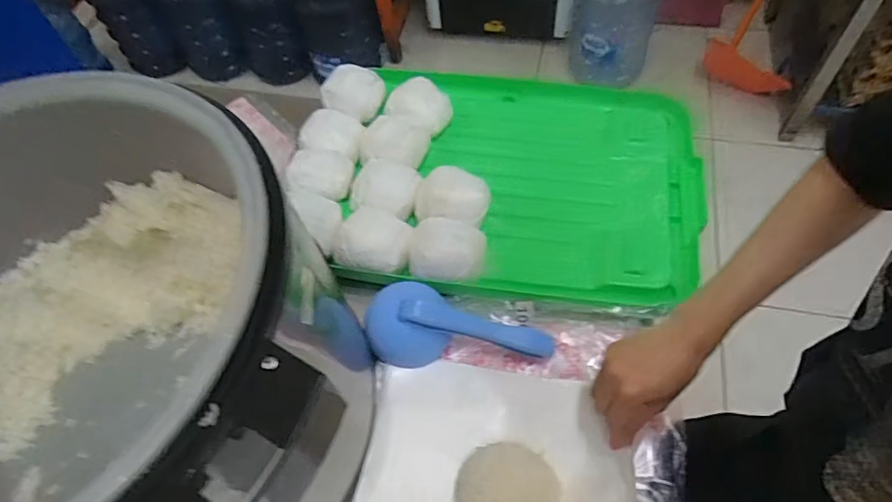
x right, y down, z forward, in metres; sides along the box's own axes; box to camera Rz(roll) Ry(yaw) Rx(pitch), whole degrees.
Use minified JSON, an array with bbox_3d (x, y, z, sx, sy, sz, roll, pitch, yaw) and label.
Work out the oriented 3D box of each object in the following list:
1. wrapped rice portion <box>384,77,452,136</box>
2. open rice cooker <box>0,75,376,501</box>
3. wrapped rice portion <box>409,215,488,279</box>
[{"bbox_3d":[-0.038,-0.211,0.782,0.091,0.054,0.083,-2,57,4],"label":"wrapped rice portion"},{"bbox_3d":[-0.260,0.101,0.449,0.347,0.314,0.339,-2,57,4],"label":"open rice cooker"},{"bbox_3d":[0.003,0.004,0.650,0.088,0.048,0.077,7,58,9],"label":"wrapped rice portion"}]

